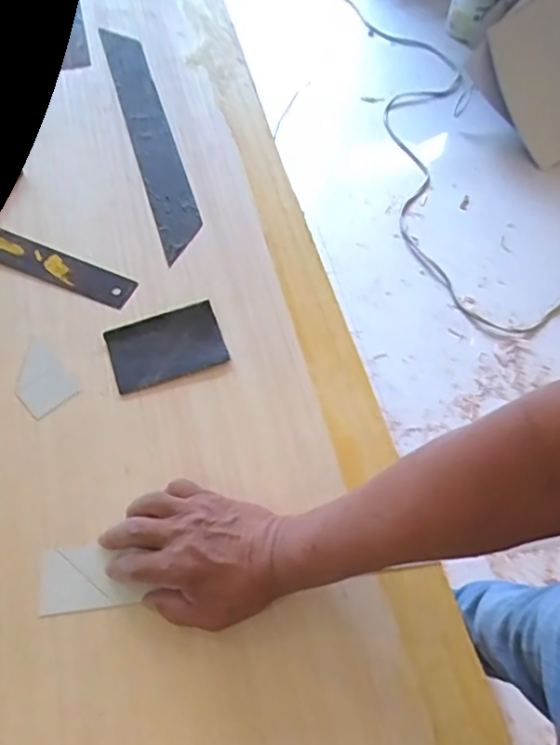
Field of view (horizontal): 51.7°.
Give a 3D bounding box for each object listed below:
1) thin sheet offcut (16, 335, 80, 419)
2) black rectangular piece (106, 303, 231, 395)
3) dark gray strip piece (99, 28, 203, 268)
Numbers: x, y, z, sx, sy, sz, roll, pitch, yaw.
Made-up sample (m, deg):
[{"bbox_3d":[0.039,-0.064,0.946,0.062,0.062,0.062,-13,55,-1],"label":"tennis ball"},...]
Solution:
[{"bbox_3d":[-0.243,0.004,0.580,0.051,0.004,0.081,-40,68,-20],"label":"thin sheet offcut"},{"bbox_3d":[-0.118,-0.029,0.597,0.114,0.007,0.075,-18,63,-10],"label":"black rectangular piece"},{"bbox_3d":[-0.176,-0.324,0.766,0.056,0.006,0.450,-16,62,-9],"label":"dark gray strip piece"}]

